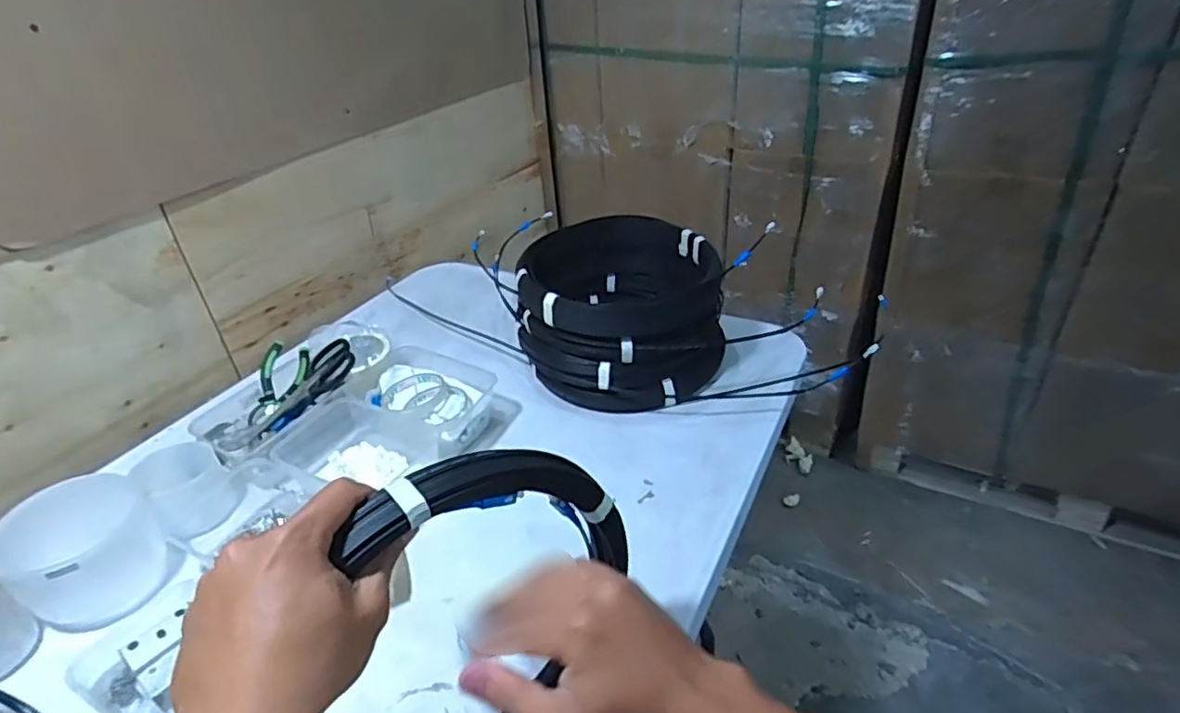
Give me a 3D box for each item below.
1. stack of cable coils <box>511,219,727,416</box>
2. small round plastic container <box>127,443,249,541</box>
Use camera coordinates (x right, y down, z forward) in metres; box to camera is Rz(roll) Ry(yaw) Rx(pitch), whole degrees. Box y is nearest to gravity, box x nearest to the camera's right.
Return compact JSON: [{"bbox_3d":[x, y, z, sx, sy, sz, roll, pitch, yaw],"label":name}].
[{"bbox_3d":[0.043,-0.070,0.896,0.275,0.163,0.302,-7,33,-4],"label":"stack of cable coils"},{"bbox_3d":[-0.450,0.150,0.704,0.084,0.082,0.088,-3,33,2],"label":"small round plastic container"}]

